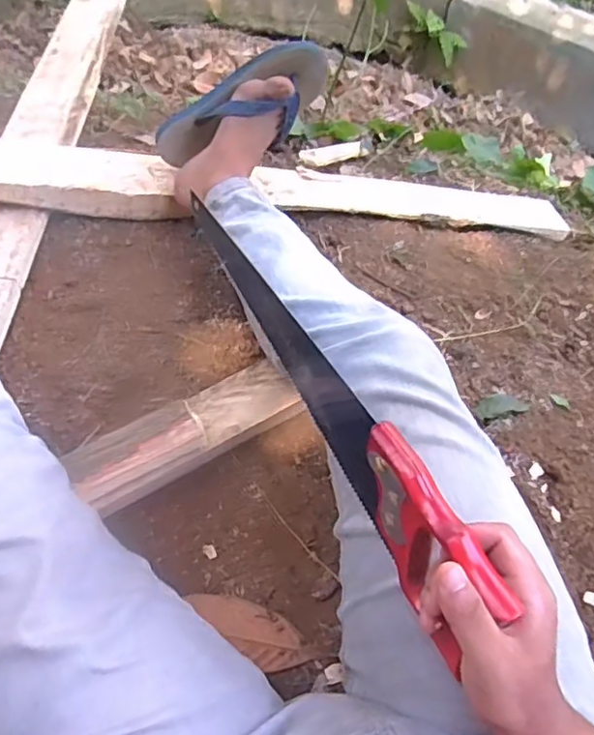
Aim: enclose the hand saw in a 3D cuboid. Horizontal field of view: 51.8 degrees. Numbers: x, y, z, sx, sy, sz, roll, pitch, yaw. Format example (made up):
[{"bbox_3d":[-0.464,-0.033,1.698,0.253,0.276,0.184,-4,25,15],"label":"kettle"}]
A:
[{"bbox_3d":[0.011,0.011,0.476,0.039,0.082,0.417,-28,55,-9],"label":"hand saw"}]

